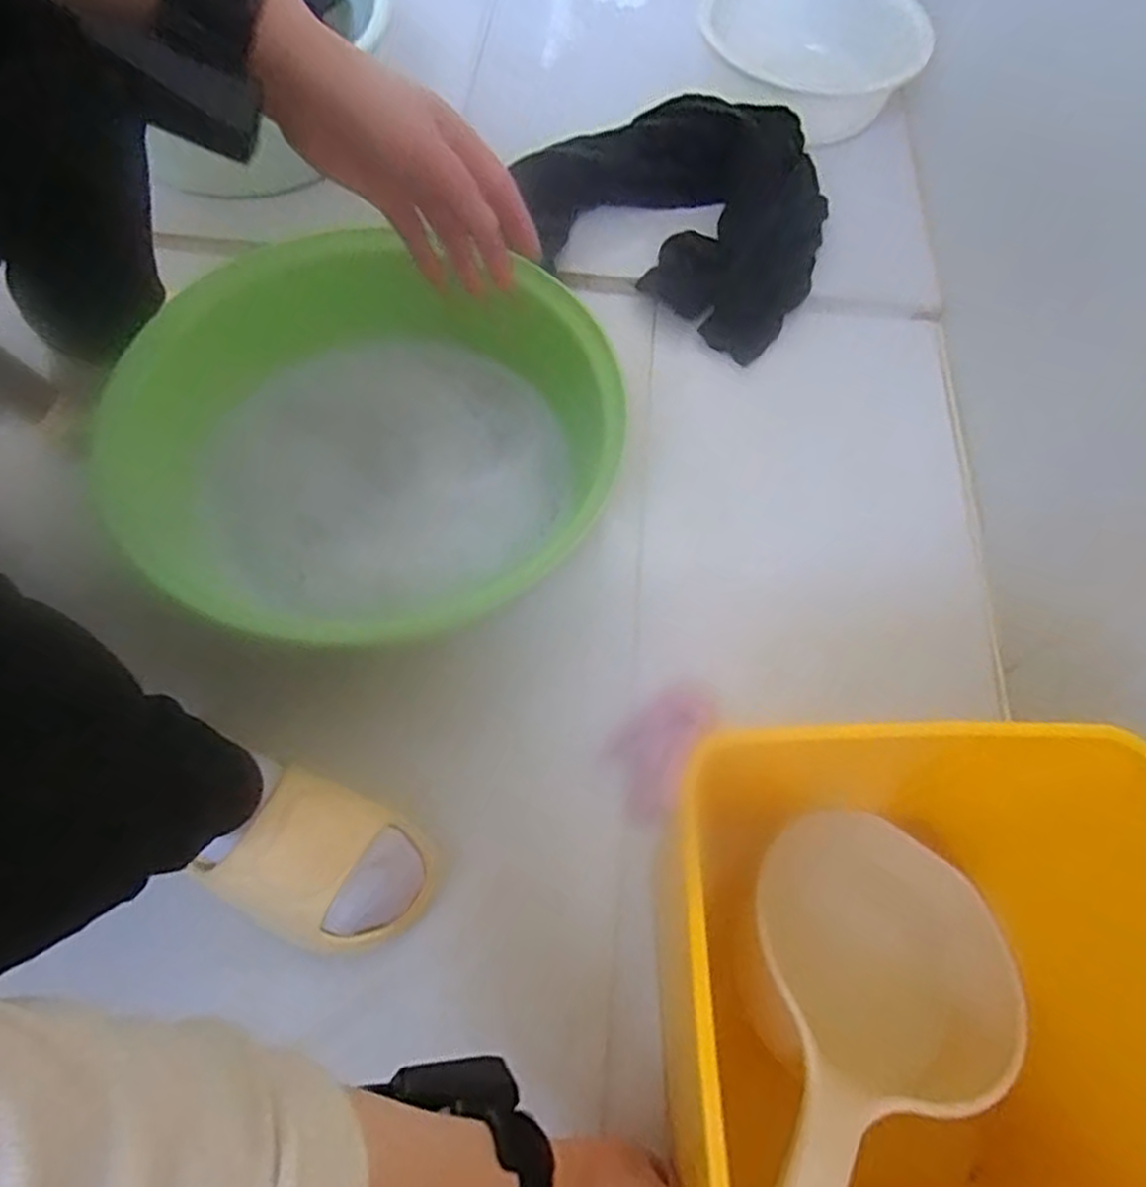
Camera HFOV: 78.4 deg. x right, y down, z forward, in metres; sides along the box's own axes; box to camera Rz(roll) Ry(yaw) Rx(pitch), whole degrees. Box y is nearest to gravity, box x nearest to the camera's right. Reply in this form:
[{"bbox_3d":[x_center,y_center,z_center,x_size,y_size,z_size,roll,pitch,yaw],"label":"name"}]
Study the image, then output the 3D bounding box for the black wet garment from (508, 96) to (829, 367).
[{"bbox_3d":[0.140,-0.447,0.792,0.318,0.078,0.285,33,68,13],"label":"black wet garment"}]

